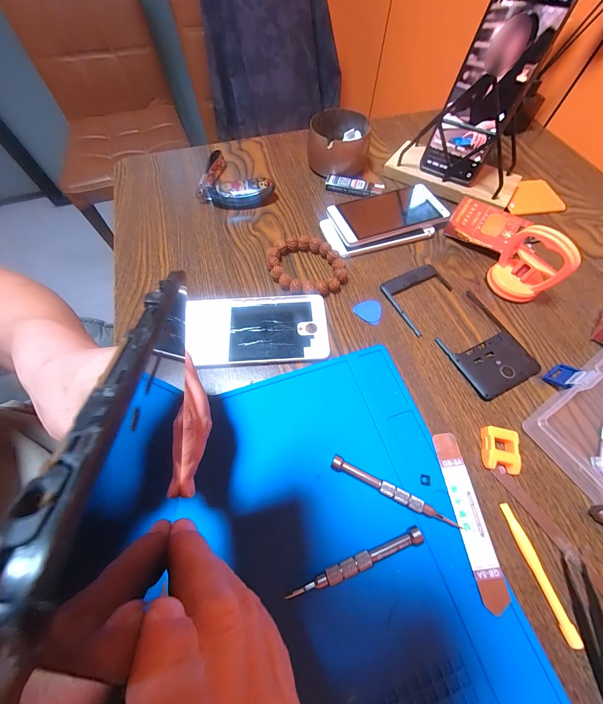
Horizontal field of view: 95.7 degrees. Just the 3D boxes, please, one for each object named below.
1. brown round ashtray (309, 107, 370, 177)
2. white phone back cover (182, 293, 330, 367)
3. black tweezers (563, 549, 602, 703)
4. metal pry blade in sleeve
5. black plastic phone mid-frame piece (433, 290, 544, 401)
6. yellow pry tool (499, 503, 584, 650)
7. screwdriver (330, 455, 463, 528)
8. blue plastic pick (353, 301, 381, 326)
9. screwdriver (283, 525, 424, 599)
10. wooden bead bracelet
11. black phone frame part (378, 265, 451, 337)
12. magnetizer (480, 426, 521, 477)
[{"bbox_3d":[0.052,-0.295,0.391,0.083,0.047,0.090,0,64,0],"label":"brown round ashtray"},{"bbox_3d":[-0.045,-0.023,0.282,0.142,0.008,0.076,-4,64,-2],"label":"white phone back cover"},{"bbox_3d":[0.196,0.199,0.177,0.017,0.005,0.113,5,64,3],"label":"black tweezers"},{"bbox_3d":[0.129,0.124,0.210,0.021,0.004,0.116,-6,64,-2],"label":"metal pry blade in sleeve"},{"bbox_3d":[0.182,-0.009,0.277,0.074,0.007,0.099,-24,66,-11],"label":"black plastic phone mid-frame piece"},{"bbox_3d":[0.171,0.156,0.197,0.010,0.006,0.082,-12,65,-6],"label":"yellow pry tool"},{"bbox_3d":[0.071,0.110,0.214,0.100,0.010,0.010,24,66,11],"label":"screwdriver"},{"bbox_3d":[0.075,-0.046,0.296,0.029,0.004,0.029,40,70,17],"label":"blue plastic pick"},{"bbox_3d":[0.040,0.152,0.194,0.102,0.007,0.012,-19,66,-9],"label":"screwdriver"},{"bbox_3d":[0.005,-0.098,0.314,0.088,0.016,0.073,42,71,18],"label":"wooden bead bracelet"},{"bbox_3d":[0.136,-0.062,0.303,0.073,0.006,0.070,-26,67,-12],"label":"black phone frame part"},{"bbox_3d":[0.166,0.082,0.229,0.025,0.013,0.034,11,65,5],"label":"magnetizer"}]

